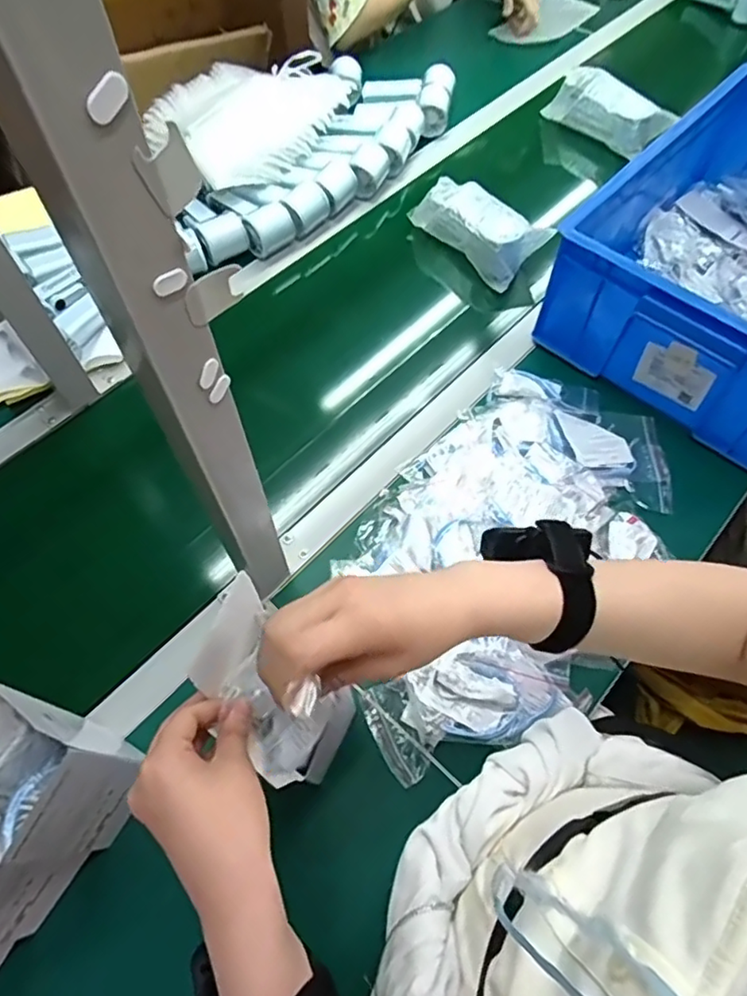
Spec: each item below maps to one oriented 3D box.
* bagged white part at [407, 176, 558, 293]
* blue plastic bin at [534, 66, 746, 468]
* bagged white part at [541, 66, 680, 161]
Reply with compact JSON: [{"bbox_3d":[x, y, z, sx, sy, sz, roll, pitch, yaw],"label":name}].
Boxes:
[{"bbox_3d":[0.143,-0.380,0.829,0.073,0.069,0.188,-38,68,-19],"label":"bagged white part"},{"bbox_3d":[0.461,-0.296,0.708,0.367,0.156,0.446,41,68,20],"label":"blue plastic bin"},{"bbox_3d":[0.382,-0.633,0.968,0.210,0.078,0.061,39,67,19],"label":"bagged white part"}]

